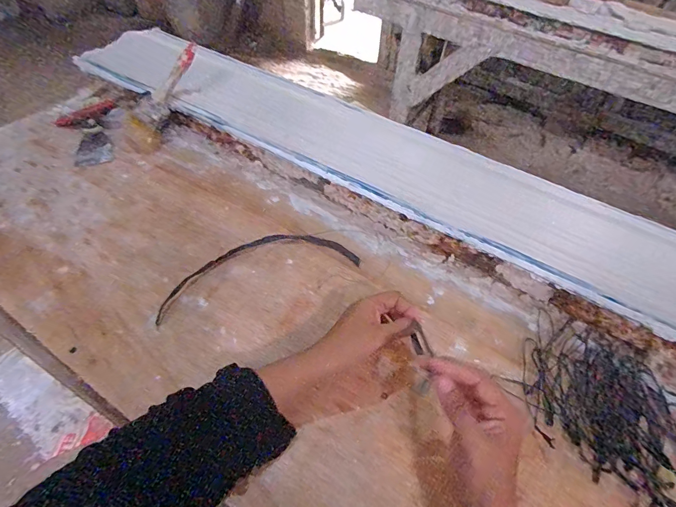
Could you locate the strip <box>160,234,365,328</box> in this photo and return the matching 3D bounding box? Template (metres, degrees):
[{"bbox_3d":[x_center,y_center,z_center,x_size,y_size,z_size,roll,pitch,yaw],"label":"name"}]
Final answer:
[{"bbox_3d":[-0.109,0.016,0.532,0.271,0.011,0.096,-15,53,-15],"label":"strip"}]

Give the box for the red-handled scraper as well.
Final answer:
[{"bbox_3d":[-0.440,-0.217,0.684,0.096,0.026,0.154,-21,55,-20],"label":"red-handled scraper"}]

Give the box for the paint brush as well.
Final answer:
[{"bbox_3d":[-0.314,-0.281,0.683,0.084,0.022,0.205,32,93,21],"label":"paint brush"}]

